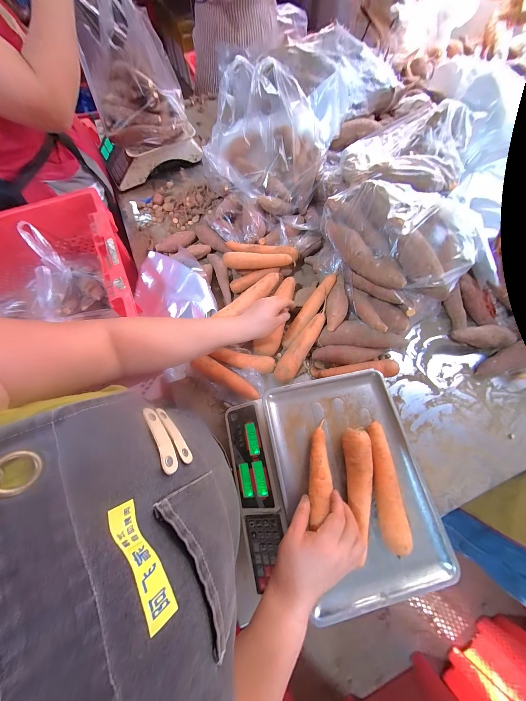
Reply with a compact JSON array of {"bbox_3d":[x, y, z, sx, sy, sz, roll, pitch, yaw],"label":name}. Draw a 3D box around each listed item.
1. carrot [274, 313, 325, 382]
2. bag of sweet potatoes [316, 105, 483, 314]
[{"bbox_3d":[0.087,-0.007,0.521,0.044,0.039,0.179,34,90,10],"label":"carrot"},{"bbox_3d":[0.301,-0.334,0.527,0.303,0.141,0.455,6,71,1],"label":"bag of sweet potatoes"}]

